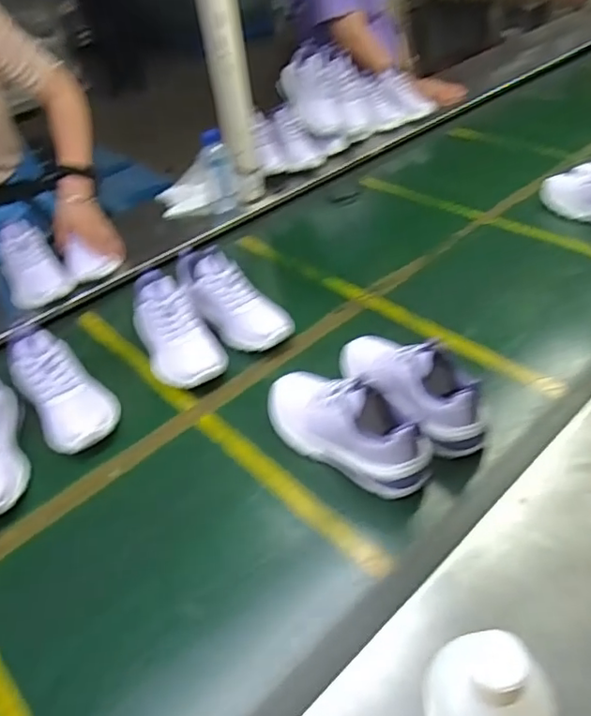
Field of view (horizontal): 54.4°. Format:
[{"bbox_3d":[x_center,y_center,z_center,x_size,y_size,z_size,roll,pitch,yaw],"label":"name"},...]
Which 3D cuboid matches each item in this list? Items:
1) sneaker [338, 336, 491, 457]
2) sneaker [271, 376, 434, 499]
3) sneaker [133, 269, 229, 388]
[{"bbox_3d":[0.133,0.027,0.724,0.110,0.102,0.219,-29,46,-22],"label":"sneaker"},{"bbox_3d":[0.053,0.069,0.693,0.225,0.101,0.083,30,54,34],"label":"sneaker"},{"bbox_3d":[-0.181,-0.049,0.868,0.104,0.088,0.211,-21,44,-14],"label":"sneaker"}]

